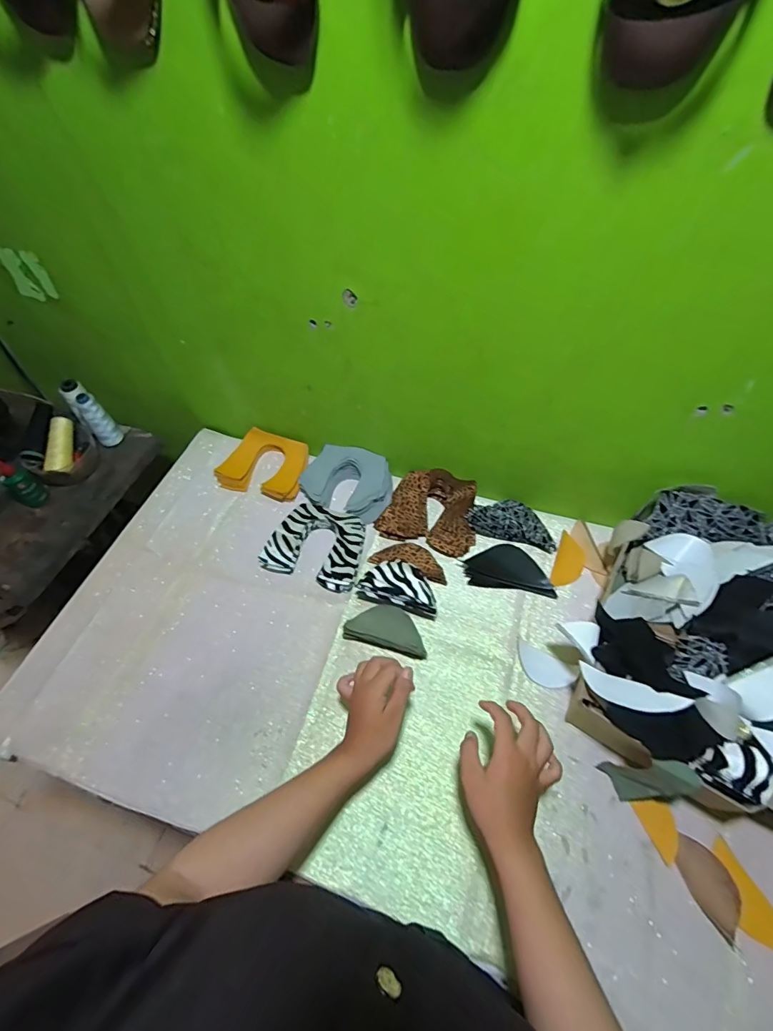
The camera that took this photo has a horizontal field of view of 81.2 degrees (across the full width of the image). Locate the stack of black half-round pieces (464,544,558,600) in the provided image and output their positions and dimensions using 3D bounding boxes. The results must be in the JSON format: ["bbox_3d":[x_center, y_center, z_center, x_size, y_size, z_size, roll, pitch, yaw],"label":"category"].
[{"bbox_3d":[0.201,0.083,0.740,0.140,0.018,0.086,8,56,7],"label":"stack of black half-round pieces"}]

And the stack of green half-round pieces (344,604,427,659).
[{"bbox_3d":[0.002,0.169,0.663,0.117,0.049,0.056,13,57,10],"label":"stack of green half-round pieces"}]

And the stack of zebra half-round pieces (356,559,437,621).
[{"bbox_3d":[0.022,0.111,0.693,0.124,0.061,0.065,18,58,13],"label":"stack of zebra half-round pieces"}]

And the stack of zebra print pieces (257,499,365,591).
[{"bbox_3d":[-0.112,0.047,0.762,0.154,0.034,0.142,15,57,11],"label":"stack of zebra print pieces"}]

